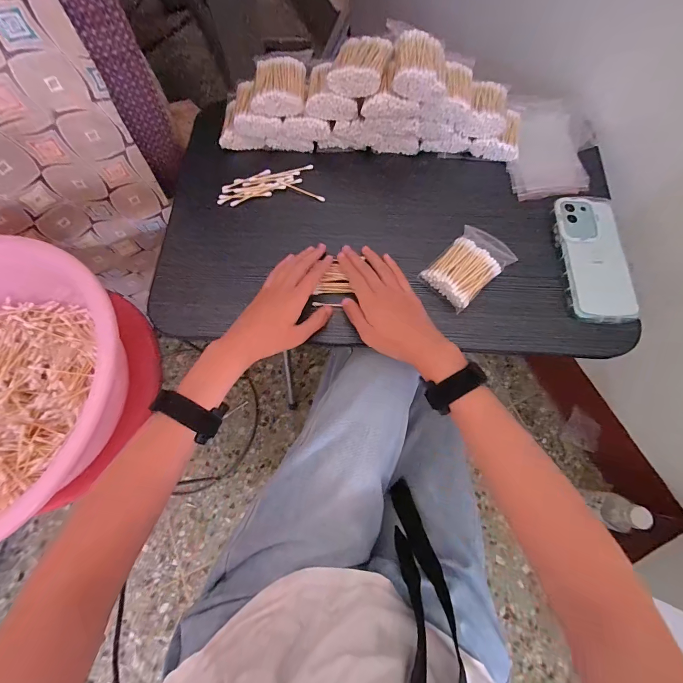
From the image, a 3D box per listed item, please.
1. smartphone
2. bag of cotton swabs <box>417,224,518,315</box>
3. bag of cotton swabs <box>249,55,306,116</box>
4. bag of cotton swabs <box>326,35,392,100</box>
[{"bbox_3d":[0.310,-0.105,0.407,0.076,0.009,0.168,-1,72,0],"label":"smartphone"},{"bbox_3d":[0.155,-0.094,0.405,0.106,0.021,0.069,-41,76,-11],"label":"bag of cotton swabs"},{"bbox_3d":[-0.077,-0.323,0.425,0.064,0.027,0.068,0,72,1],"label":"bag of cotton swabs"},{"bbox_3d":[0.023,-0.329,0.399,0.062,0.030,0.068,17,73,6],"label":"bag of cotton swabs"}]

